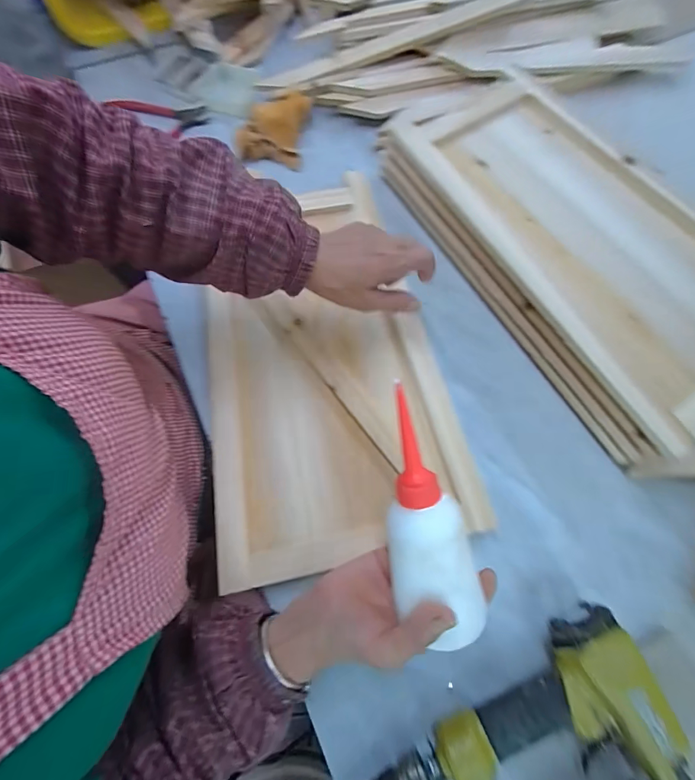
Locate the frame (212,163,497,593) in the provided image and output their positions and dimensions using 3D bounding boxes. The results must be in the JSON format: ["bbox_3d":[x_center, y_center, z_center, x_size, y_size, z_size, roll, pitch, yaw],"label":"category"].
[{"bbox_3d":[-0.035,-0.039,0.403,0.245,0.024,0.417,-12,72,-5],"label":"frame"}]

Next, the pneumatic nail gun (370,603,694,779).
[{"bbox_3d":[0.145,0.295,0.272,0.235,0.049,0.134,-30,75,-10],"label":"pneumatic nail gun"}]

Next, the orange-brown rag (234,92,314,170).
[{"bbox_3d":[-0.100,-0.356,0.503,0.086,0.034,0.100,8,72,2],"label":"orange-brown rag"}]

